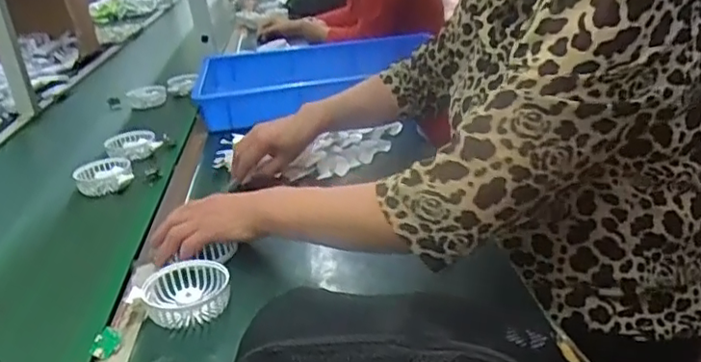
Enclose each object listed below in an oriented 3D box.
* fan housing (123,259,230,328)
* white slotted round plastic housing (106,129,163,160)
[{"bbox_3d":[-0.176,0.121,0.658,0.091,0.033,0.083,-6,24,3],"label":"fan housing"},{"bbox_3d":[-0.394,-0.066,1.133,0.099,0.040,0.061,-12,25,-10],"label":"white slotted round plastic housing"}]

